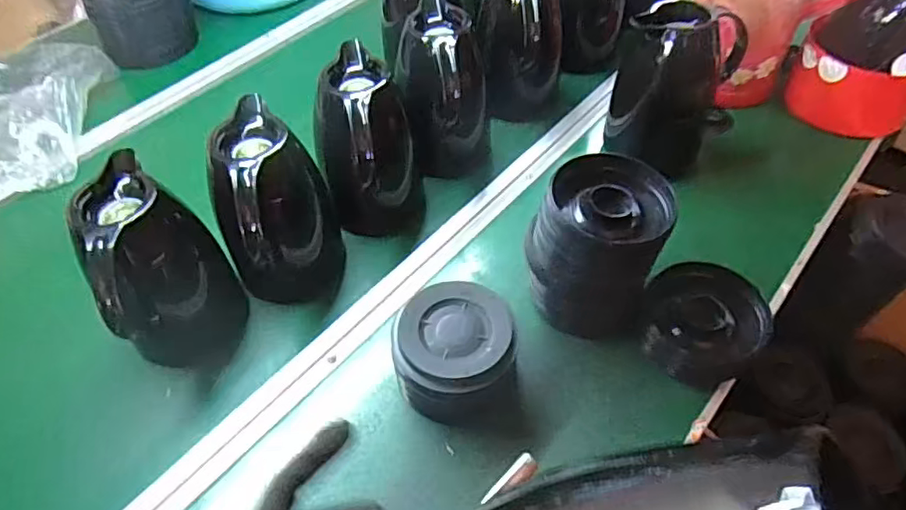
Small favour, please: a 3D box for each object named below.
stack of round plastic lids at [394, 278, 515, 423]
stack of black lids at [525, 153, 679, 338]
[{"bbox_3d":[0.004,0.096,0.607,0.124,0.083,0.117,3,51,7],"label":"stack of round plastic lids"},{"bbox_3d":[0.148,-0.006,0.635,0.133,0.159,0.118,13,53,15],"label":"stack of black lids"}]

